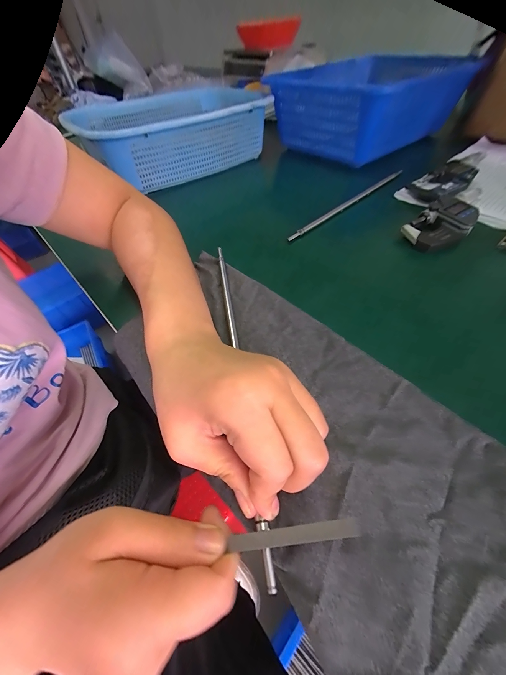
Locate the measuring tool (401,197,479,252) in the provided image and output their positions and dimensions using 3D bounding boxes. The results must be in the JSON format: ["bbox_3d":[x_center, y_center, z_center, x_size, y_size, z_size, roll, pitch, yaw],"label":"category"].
[{"bbox_3d":[0.216,-0.131,0.286,0.091,0.025,0.056,-39,59,-23],"label":"measuring tool"}]

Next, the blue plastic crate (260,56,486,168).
[{"bbox_3d":[0.229,-0.451,0.487,0.395,0.123,0.240,-32,57,-19],"label":"blue plastic crate"}]

